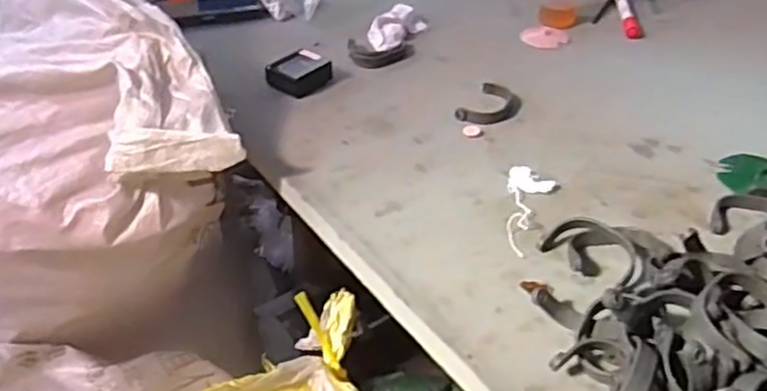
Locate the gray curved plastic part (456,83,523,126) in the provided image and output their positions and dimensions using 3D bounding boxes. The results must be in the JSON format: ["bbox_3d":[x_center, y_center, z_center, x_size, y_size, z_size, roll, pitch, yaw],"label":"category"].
[{"bbox_3d":[0.124,-0.103,0.788,0.056,0.009,0.085,23,44,27],"label":"gray curved plastic part"}]

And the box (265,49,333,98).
[{"bbox_3d":[-0.100,-0.148,0.826,0.051,0.028,0.065,31,48,33],"label":"box"}]

